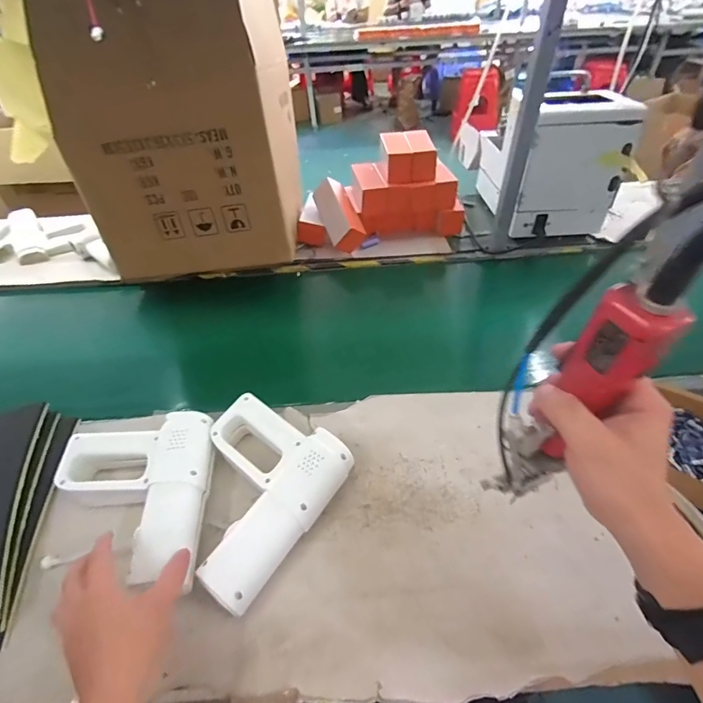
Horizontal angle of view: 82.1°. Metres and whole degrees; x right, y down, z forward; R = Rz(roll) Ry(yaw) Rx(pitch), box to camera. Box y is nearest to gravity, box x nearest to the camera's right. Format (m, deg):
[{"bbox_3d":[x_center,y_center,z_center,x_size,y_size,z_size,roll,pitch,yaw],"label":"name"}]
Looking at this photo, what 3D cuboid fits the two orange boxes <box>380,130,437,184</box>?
[{"bbox_3d":[0.136,-0.479,0.985,0.116,0.057,0.175,-4,44,-1],"label":"two orange boxes"}]

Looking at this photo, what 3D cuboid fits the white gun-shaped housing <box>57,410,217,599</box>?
[{"bbox_3d":[-0.270,0.181,0.492,0.193,0.068,0.207,-5,44,-2],"label":"white gun-shaped housing"}]

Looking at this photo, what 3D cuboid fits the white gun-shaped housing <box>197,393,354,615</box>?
[{"bbox_3d":[-0.126,0.166,0.498,0.185,0.063,0.203,26,51,26],"label":"white gun-shaped housing"}]

